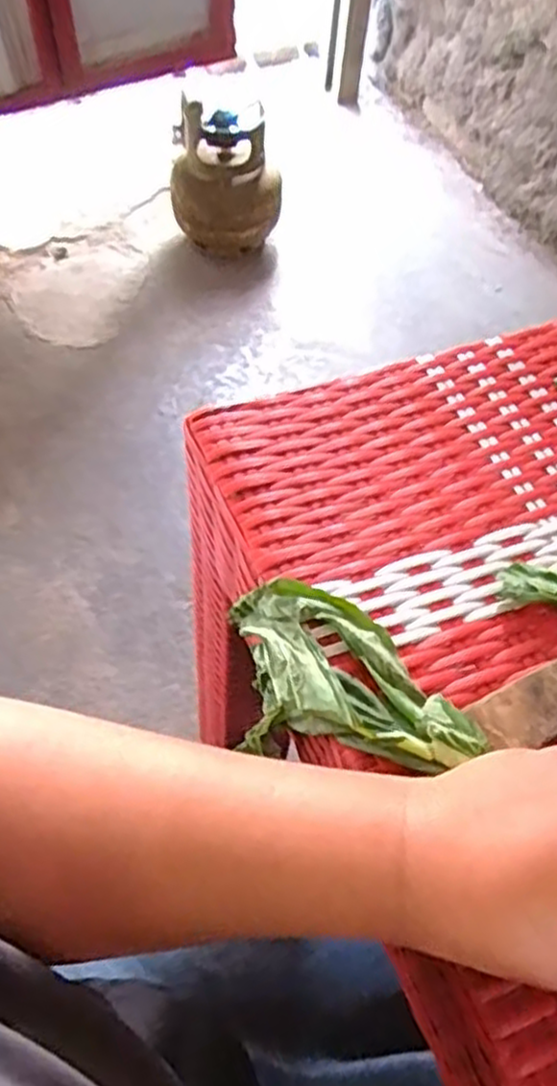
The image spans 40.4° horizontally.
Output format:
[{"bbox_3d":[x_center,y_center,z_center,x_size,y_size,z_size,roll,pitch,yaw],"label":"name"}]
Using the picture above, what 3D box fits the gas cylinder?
[{"bbox_3d":[-0.119,-0.841,1.736,0.242,0.258,0.262,0,55,-4],"label":"gas cylinder"}]

